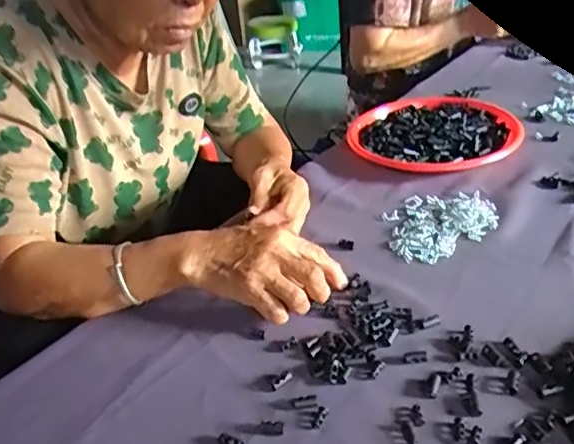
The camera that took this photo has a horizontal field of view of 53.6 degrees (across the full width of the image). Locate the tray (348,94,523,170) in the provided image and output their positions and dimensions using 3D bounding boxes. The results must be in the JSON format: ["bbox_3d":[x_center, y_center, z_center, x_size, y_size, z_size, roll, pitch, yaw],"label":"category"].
[{"bbox_3d":[0.208,-0.132,0.816,0.228,0.026,0.230,-2,31,9],"label":"tray"}]

